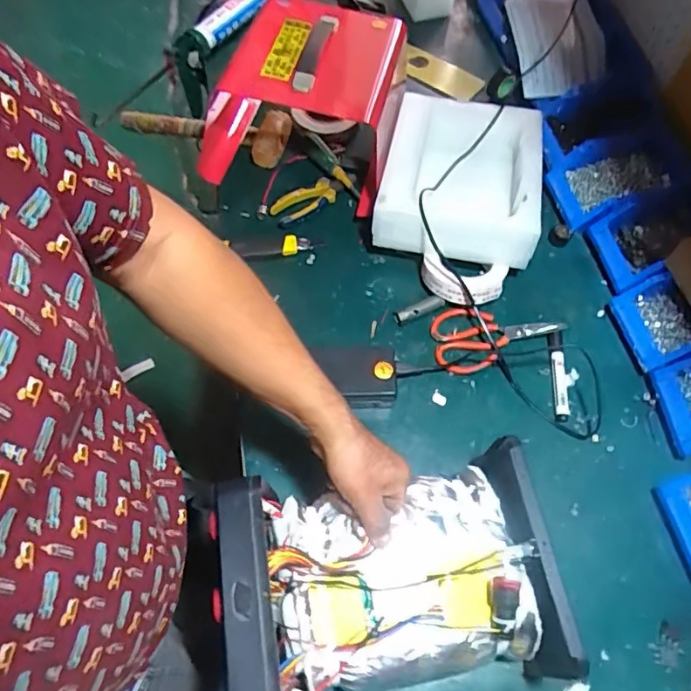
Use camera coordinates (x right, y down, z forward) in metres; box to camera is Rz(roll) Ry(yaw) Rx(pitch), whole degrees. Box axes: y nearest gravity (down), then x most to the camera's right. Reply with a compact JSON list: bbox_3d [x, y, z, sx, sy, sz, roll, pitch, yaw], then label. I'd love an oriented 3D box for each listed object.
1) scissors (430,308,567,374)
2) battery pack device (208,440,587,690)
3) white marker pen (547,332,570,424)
[{"bbox_3d":[0.209,-0.002,0.775,0.176,0.013,0.092,4,74,8],"label":"scissors"},{"bbox_3d":[0.042,0.243,0.578,0.314,0.159,0.211,-7,64,-4],"label":"battery pack device"},{"bbox_3d":[0.287,0.043,0.753,0.020,0.013,0.121,-1,79,0],"label":"white marker pen"}]

